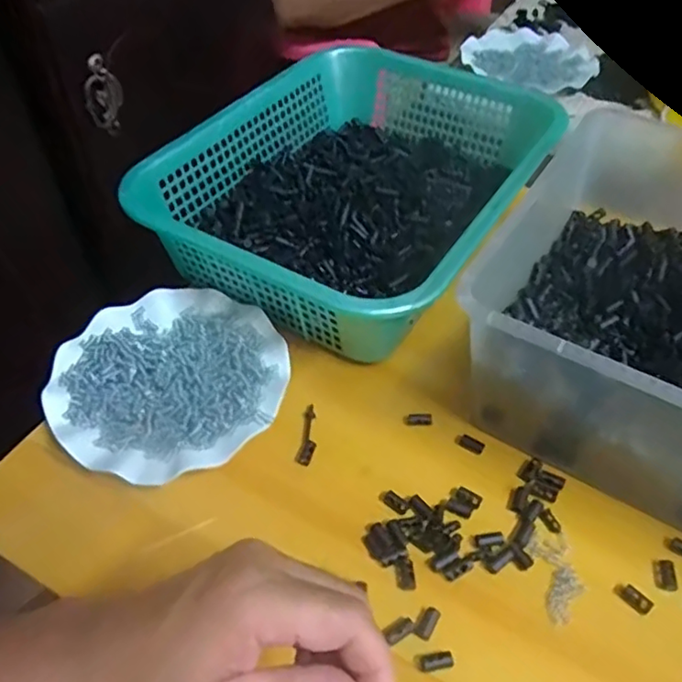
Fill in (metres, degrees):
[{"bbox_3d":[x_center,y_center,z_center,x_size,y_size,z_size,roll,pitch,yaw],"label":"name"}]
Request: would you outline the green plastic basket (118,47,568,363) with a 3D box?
[{"bbox_3d":[0.025,-0.163,0.611,0.293,0.083,0.389,26,52,20],"label":"green plastic basket"}]

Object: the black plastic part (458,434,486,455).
[{"bbox_3d":[0.101,0.079,0.475,0.019,0.004,0.010,23,51,18],"label":"black plastic part"}]

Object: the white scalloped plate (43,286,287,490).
[{"bbox_3d":[-0.136,0.026,0.491,0.176,0.014,0.178,1,48,-1],"label":"white scalloped plate"}]

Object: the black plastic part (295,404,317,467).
[{"bbox_3d":[-0.024,0.072,0.475,0.013,0.004,0.052,7,48,4],"label":"black plastic part"}]

